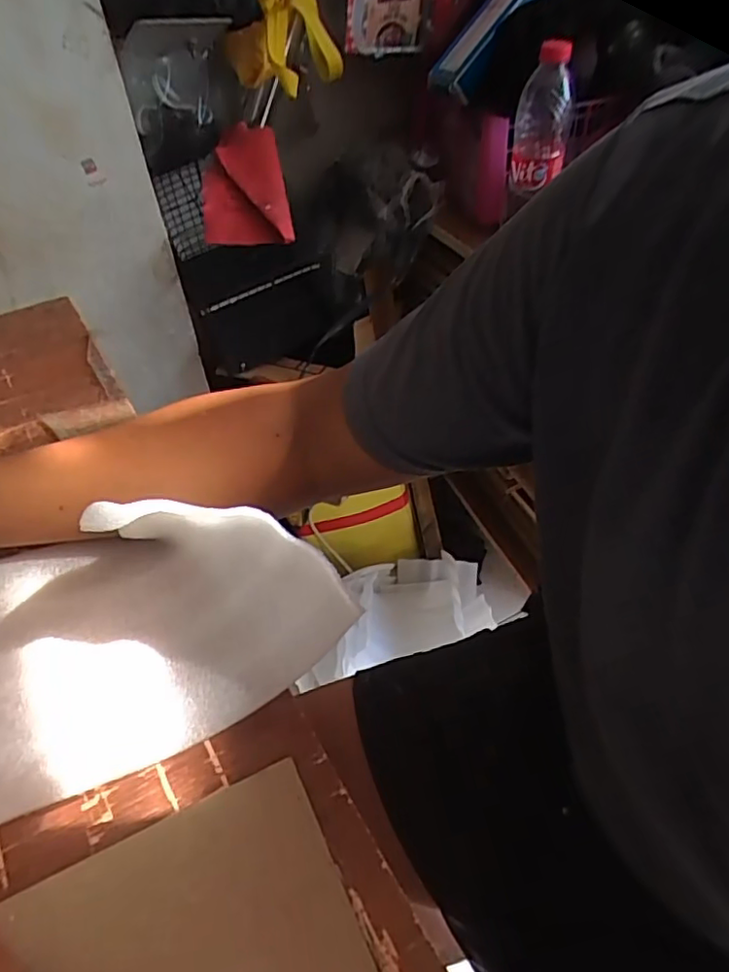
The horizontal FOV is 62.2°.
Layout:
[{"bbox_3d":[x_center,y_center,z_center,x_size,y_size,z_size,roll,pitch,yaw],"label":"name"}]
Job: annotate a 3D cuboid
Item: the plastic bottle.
[{"bbox_3d":[0.198,-0.402,0.664,0.059,0.136,0.061,10,56,8],"label":"plastic bottle"}]

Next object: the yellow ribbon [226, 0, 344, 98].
[{"bbox_3d":[-0.093,-0.526,0.705,0.125,0.114,0.140,-3,55,-1],"label":"yellow ribbon"}]

